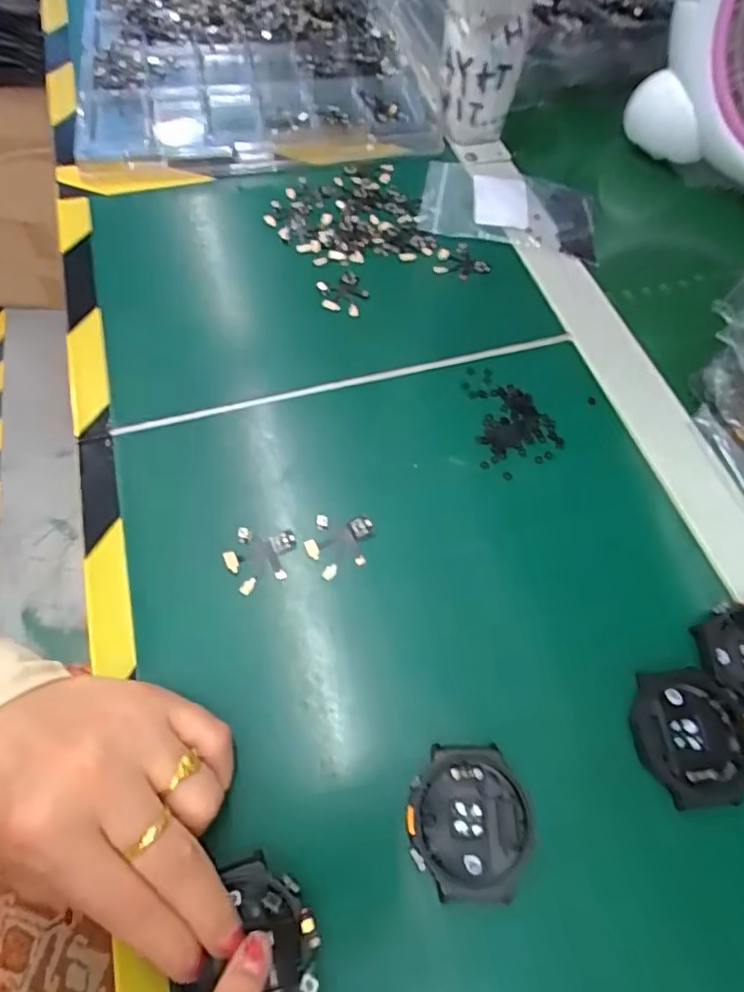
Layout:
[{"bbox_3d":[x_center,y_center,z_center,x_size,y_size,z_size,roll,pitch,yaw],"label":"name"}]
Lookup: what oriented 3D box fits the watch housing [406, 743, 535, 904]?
[{"bbox_3d":[0.039,0.129,0.225,0.049,0.011,0.052,0,60,-2],"label":"watch housing"}]

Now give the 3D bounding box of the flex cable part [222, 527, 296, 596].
[{"bbox_3d":[-0.055,0.031,0.277,0.033,0.004,0.033,3,60,0],"label":"flex cable part"}]

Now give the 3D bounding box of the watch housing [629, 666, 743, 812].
[{"bbox_3d":[0.139,0.103,0.244,0.050,0.006,0.054,-3,61,-3],"label":"watch housing"}]

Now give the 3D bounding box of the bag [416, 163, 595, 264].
[{"bbox_3d":[0.103,-0.218,0.421,0.128,0.007,0.095,13,61,5],"label":"bag"}]

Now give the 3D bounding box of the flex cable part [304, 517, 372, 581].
[{"bbox_3d":[-0.017,0.025,0.282,0.032,0.004,0.032,3,60,0],"label":"flex cable part"}]

